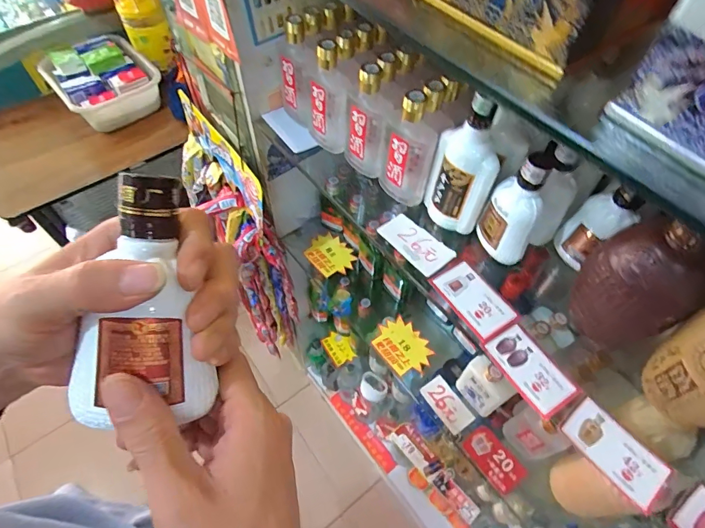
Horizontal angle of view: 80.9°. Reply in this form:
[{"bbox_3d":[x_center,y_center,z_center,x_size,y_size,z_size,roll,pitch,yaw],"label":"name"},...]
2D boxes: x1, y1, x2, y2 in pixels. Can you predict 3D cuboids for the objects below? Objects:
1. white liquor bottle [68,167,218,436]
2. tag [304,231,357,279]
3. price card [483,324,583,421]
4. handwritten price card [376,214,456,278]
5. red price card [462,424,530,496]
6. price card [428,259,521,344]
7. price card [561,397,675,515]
[{"bbox_3d":[-0.105,0.020,0.208,0.056,0.035,0.124,5,96,2],"label":"white liquor bottle"},{"bbox_3d":[-0.043,-0.017,0.832,0.075,0.011,0.090,-37,72,-19],"label":"tag"},{"bbox_3d":[0.178,0.104,0.411,0.052,0.007,0.087,-25,60,-16],"label":"price card"},{"bbox_3d":[0.075,-0.026,0.494,0.047,0.009,0.086,-38,65,-19],"label":"handwritten price card"},{"bbox_3d":[0.217,0.298,0.634,0.051,0.010,0.090,-33,62,-13],"label":"red price card"},{"bbox_3d":[0.133,0.037,0.455,0.056,0.008,0.093,-27,63,-24],"label":"price card"},{"bbox_3d":[0.236,0.167,0.371,0.047,0.007,0.087,-34,65,-20],"label":"price card"}]

